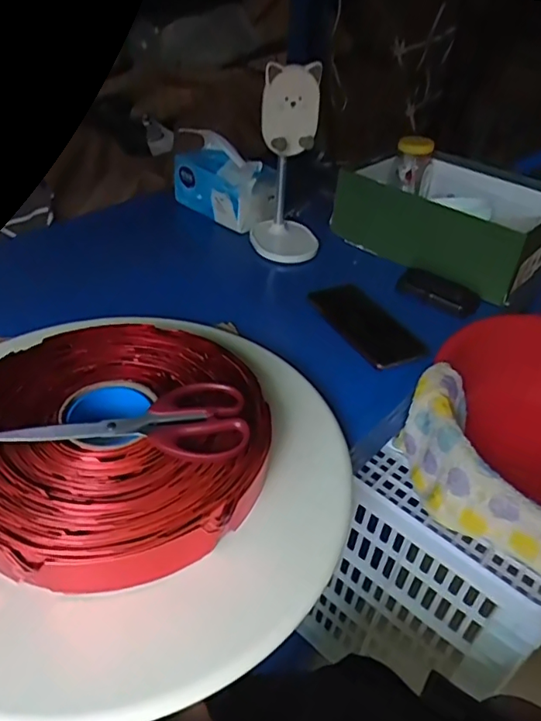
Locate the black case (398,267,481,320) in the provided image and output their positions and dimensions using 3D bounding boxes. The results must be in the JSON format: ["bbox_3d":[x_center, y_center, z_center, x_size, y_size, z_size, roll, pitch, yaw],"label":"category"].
[{"bbox_3d":[0.230,-0.096,0.752,0.112,0.035,0.035,31,46,27],"label":"black case"}]

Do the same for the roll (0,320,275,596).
[{"bbox_3d":[-0.133,0.061,0.464,0.252,0.058,0.256,3,40,-3],"label":"roll"}]

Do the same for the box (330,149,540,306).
[{"bbox_3d":[0.273,-0.229,0.858,0.325,0.112,0.228,33,47,29],"label":"box"}]

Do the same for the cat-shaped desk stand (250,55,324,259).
[{"bbox_3d":[0.029,-0.276,0.774,0.099,0.245,0.107,5,40,0],"label":"cat-shaped desk stand"}]

